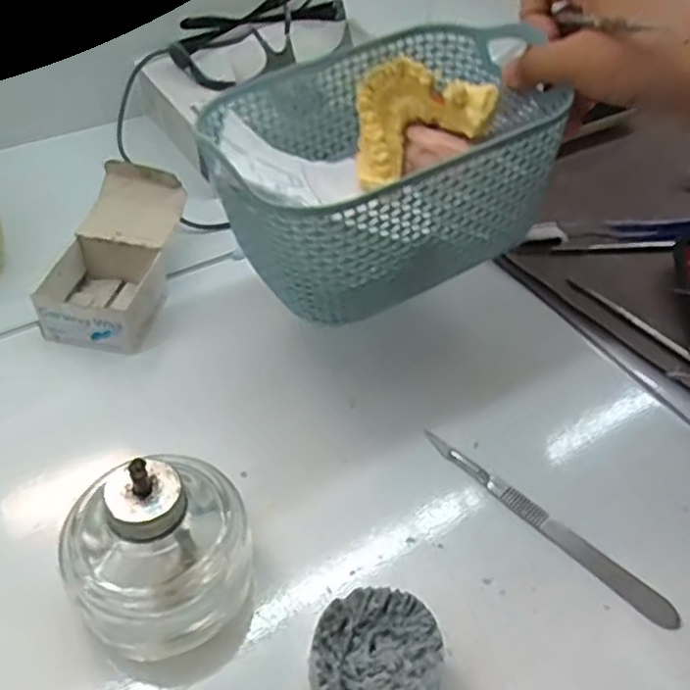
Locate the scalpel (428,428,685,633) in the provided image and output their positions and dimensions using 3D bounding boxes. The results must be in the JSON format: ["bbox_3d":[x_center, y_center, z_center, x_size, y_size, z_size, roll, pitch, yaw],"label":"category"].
[{"bbox_3d":[0.095,0.085,0.338,0.137,0.004,0.014,36,55,24],"label":"scalpel"}]

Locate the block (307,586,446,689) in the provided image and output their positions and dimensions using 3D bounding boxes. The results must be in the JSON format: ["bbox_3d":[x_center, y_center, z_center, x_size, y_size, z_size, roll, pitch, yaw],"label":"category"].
[{"bbox_3d":[0.013,0.125,0.279,0.052,0.025,0.050,4,48,-1],"label":"block"}]

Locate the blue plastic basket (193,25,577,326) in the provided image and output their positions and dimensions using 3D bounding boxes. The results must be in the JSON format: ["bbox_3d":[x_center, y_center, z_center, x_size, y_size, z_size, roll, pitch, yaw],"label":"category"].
[{"bbox_3d":[0.019,-0.094,0.363,0.164,0.080,0.117,-23,54,-23],"label":"blue plastic basket"}]

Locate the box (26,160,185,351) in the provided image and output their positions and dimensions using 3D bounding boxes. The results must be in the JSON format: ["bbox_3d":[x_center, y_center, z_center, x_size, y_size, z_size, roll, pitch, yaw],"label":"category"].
[{"bbox_3d":[-0.131,-0.052,0.413,0.060,0.045,0.111,8,48,3],"label":"box"}]

